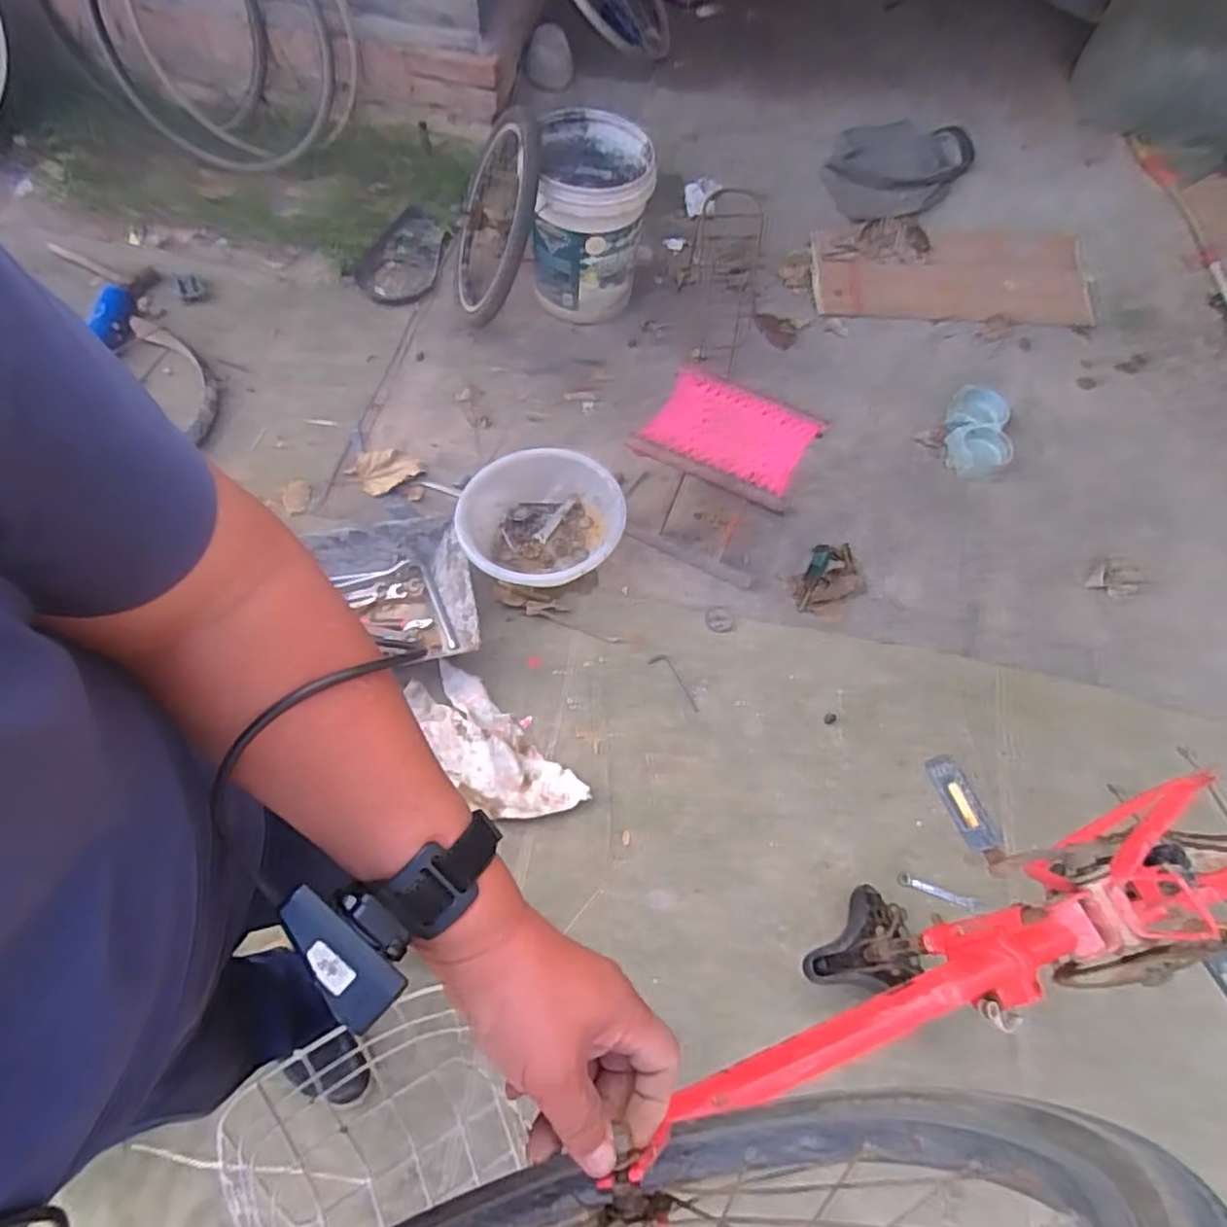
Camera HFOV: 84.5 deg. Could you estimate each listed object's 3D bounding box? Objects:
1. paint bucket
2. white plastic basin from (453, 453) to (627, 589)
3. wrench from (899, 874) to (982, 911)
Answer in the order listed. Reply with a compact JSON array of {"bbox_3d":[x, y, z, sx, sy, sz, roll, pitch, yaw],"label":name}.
[{"bbox_3d":[-0.054,-0.984,1.700,0.288,0.340,0.330,2,64,-2],"label":"paint bucket"},{"bbox_3d":[-0.152,-0.189,1.457,0.336,0.129,0.327,0,66,0],"label":"white plastic basin"},{"bbox_3d":[0.581,0.496,1.202,0.142,0.009,0.022,19,67,9],"label":"wrench"}]

